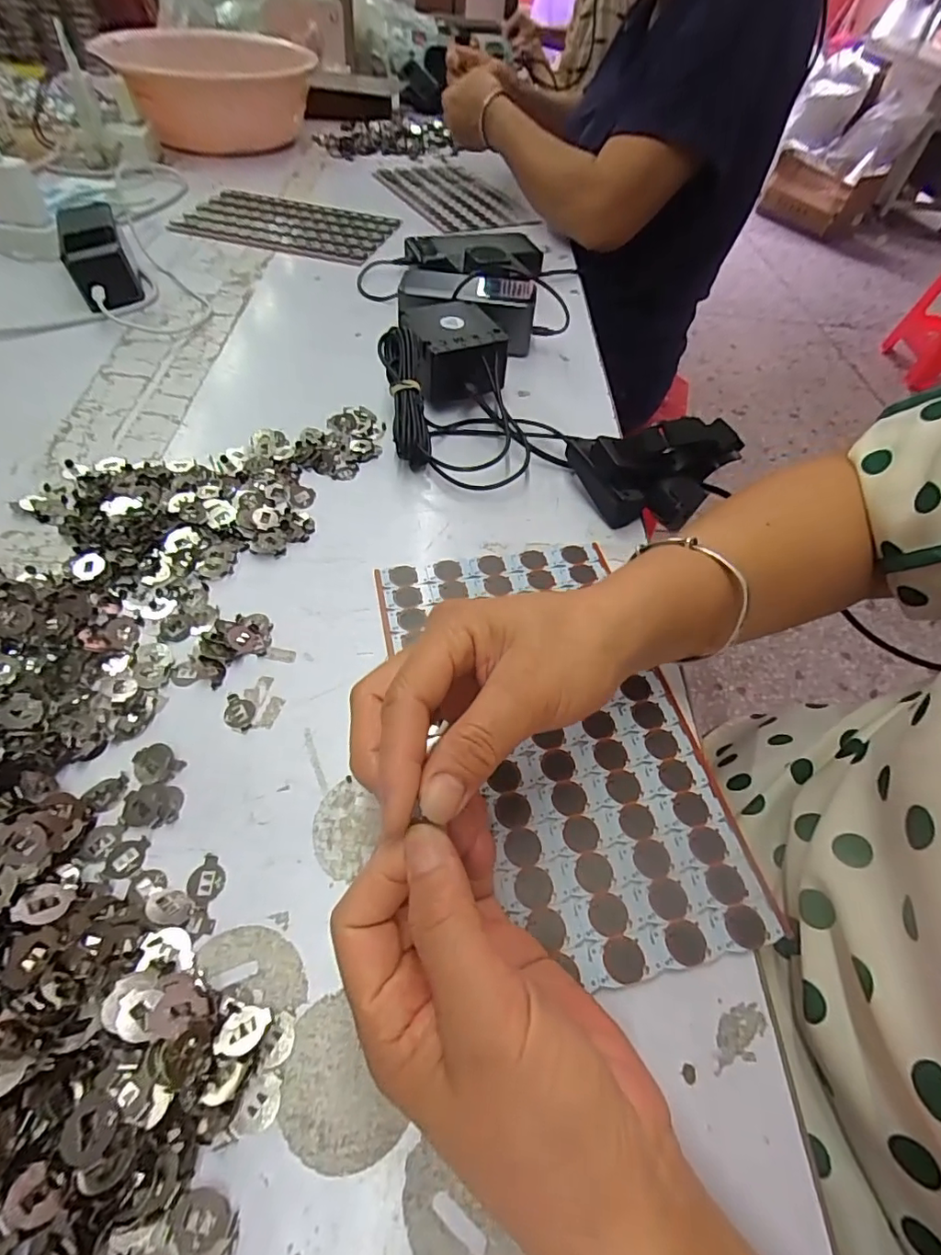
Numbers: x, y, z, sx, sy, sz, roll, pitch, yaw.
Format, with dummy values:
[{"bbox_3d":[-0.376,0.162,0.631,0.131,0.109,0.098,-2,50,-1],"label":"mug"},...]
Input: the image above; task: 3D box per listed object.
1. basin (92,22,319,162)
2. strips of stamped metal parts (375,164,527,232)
[{"bbox_3d":[-0.422,-0.886,0.900,0.287,0.105,0.294,-18,57,-18],"label":"basin"},{"bbox_3d":[-0.037,-0.655,0.821,0.136,0.011,0.279,-20,58,-19],"label":"strips of stamped metal parts"}]

